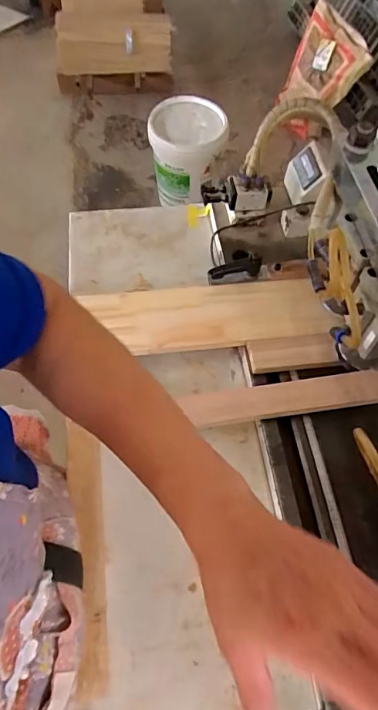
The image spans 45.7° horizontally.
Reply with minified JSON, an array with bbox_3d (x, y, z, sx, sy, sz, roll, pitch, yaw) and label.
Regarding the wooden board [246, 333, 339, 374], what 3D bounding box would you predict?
[{"bbox_3d":[0.139,-0.003,0.603,0.115,0.011,0.045,-6,60,-5],"label":"wooden board"}]

